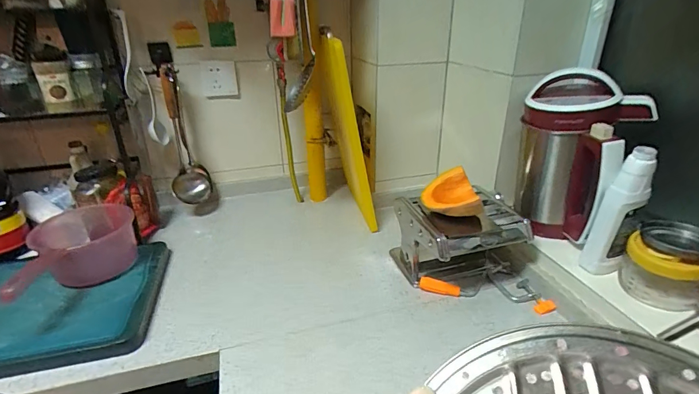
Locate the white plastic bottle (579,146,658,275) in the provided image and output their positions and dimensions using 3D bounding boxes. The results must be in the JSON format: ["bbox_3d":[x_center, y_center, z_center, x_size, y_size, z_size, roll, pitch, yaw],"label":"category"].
[{"bbox_3d":[0.418,0.031,0.602,0.062,0.221,0.048,18,31,34],"label":"white plastic bottle"}]

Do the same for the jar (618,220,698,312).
[{"bbox_3d":[0.481,0.102,0.587,0.098,0.105,0.079,14,29,29],"label":"jar"}]

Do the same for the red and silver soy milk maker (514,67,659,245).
[{"bbox_3d":[0.405,-0.069,0.694,0.179,0.288,0.172,12,28,25],"label":"red and silver soy milk maker"}]

